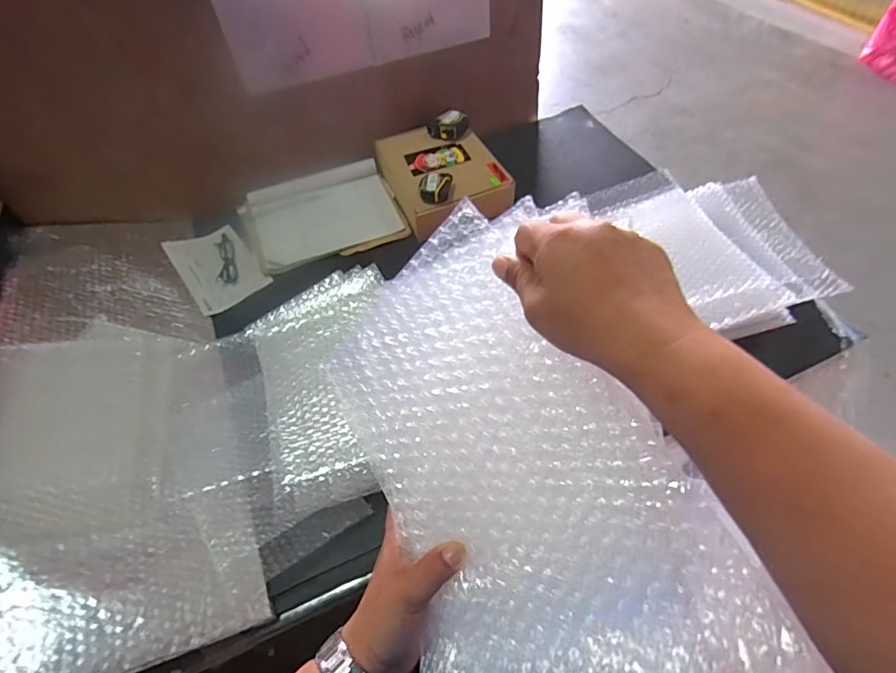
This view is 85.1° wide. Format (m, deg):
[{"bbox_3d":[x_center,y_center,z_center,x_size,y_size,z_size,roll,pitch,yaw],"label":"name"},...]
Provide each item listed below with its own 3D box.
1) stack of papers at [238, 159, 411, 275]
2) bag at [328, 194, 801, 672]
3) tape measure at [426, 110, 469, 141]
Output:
[{"bbox_3d":[-0.261,-0.246,0.994,0.305,0.049,0.237,-19,54,-8],"label":"stack of papers"},{"bbox_3d":[0.035,0.079,0.313,0.215,0.021,0.301,-30,71,27],"label":"bag"},{"bbox_3d":[-0.002,-0.449,1.037,0.077,0.036,0.065,-23,55,-11],"label":"tape measure"}]

